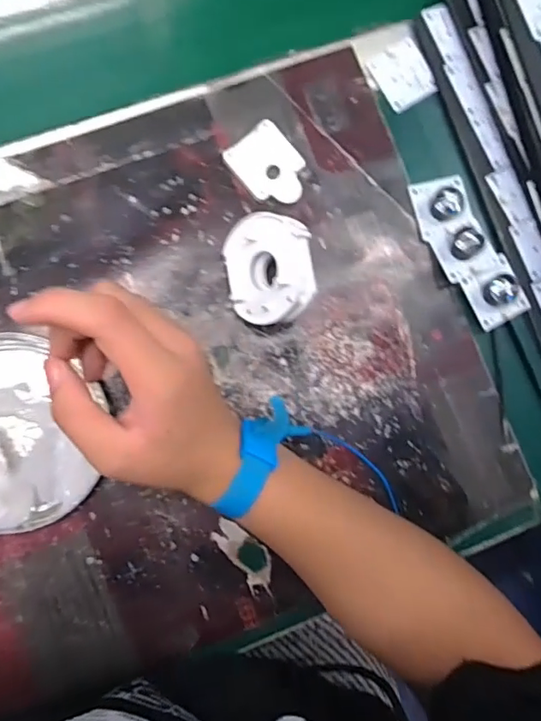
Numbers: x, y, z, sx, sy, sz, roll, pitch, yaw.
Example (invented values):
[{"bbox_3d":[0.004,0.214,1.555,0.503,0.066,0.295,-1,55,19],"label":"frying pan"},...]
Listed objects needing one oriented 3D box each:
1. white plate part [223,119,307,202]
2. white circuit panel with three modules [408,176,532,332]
[{"bbox_3d":[0.000,-0.141,0.388,0.044,0.009,0.056,-41,91,-7],"label":"white plate part"},{"bbox_3d":[0.146,-0.082,0.393,0.045,0.017,0.119,-28,89,-7],"label":"white circuit panel with three modules"}]

